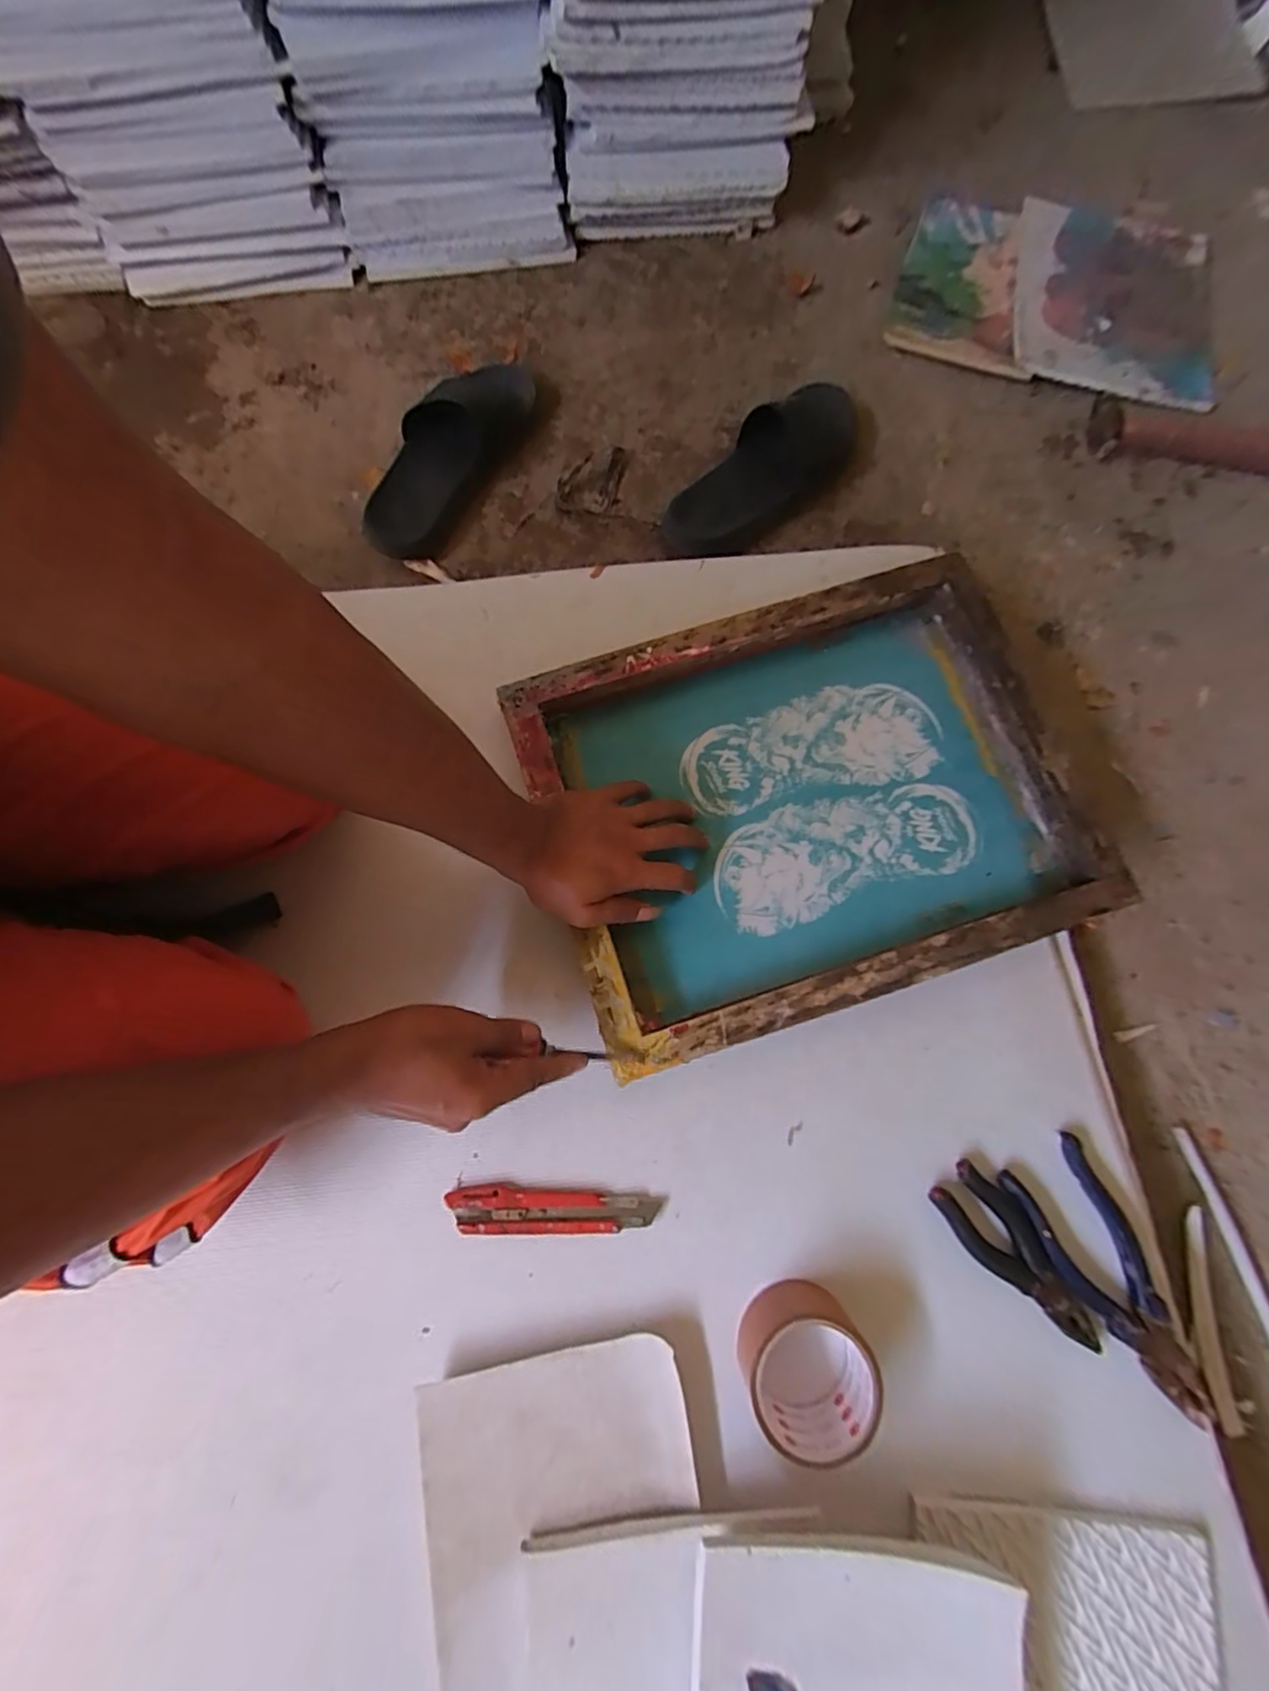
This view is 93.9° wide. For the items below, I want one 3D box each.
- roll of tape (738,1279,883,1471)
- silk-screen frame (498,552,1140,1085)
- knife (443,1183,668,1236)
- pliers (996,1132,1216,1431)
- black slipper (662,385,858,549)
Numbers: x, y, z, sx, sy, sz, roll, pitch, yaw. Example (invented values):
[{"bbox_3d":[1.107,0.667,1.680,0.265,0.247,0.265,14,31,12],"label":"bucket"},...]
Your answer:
[{"bbox_3d":[0.122,0.370,0.417,0.087,0.050,0.094,0,74,0],"label":"roll of tape"},{"bbox_3d":[0.146,-0.042,0.523,0.437,0.059,0.347,-17,75,-4],"label":"silk-screen frame"},{"bbox_3d":[-0.062,0.286,0.462,0.165,0.008,0.032,2,74,1],"label":"knife"},{"bbox_3d":[0.363,0.328,0.447,0.071,0.013,0.191,-26,76,-7],"label":"pliers"},{"bbox_3d":[0.147,-0.433,0.681,0.265,0.045,0.109,-33,77,-9],"label":"black slipper"}]

